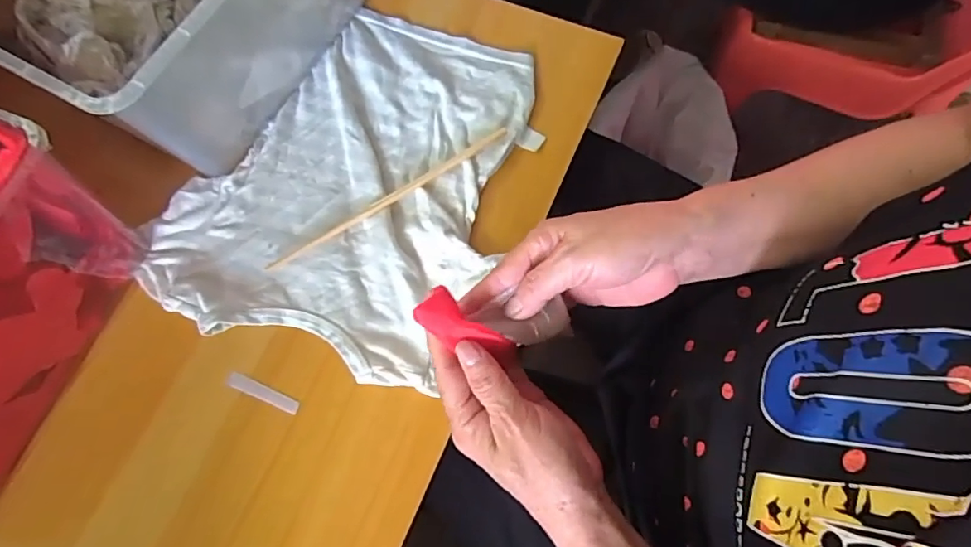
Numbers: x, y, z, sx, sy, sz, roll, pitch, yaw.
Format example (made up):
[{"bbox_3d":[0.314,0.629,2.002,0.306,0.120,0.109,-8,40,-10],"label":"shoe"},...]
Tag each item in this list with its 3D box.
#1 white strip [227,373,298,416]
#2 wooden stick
[{"bbox_3d":[-0.167,0.090,0.405,0.059,0.004,0.011,21,73,8],"label":"white strip"},{"bbox_3d":[-0.077,-0.063,0.442,0.222,0.005,0.011,-31,73,-9],"label":"wooden stick"}]

